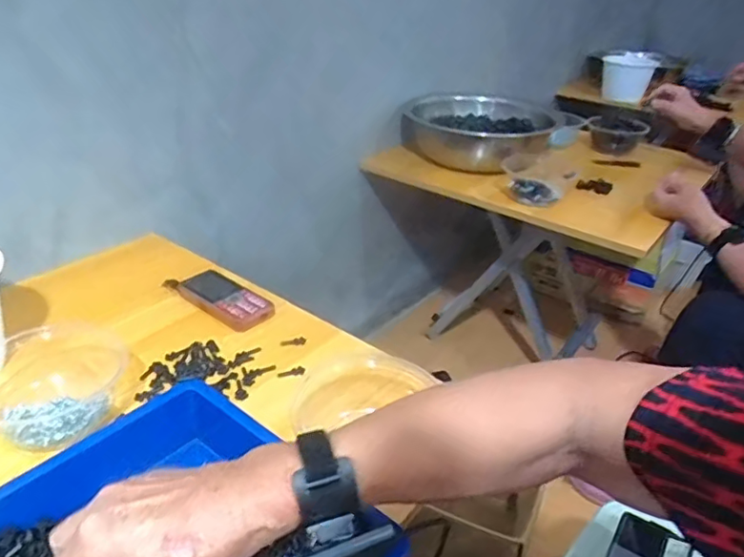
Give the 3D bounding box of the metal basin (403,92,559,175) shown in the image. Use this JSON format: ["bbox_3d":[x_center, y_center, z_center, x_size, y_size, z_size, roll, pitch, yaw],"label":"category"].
[{"bbox_3d":[0.231,-0.330,1.298,0.298,0.116,0.309,3,31,-2],"label":"metal basin"}]

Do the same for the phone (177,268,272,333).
[{"bbox_3d":[-0.182,0.026,0.719,0.133,0.018,0.063,25,37,32],"label":"phone"}]

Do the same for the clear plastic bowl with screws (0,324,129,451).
[{"bbox_3d":[-0.297,0.101,0.533,0.123,0.065,0.099,-13,34,-25],"label":"clear plastic bowl with screws"}]

